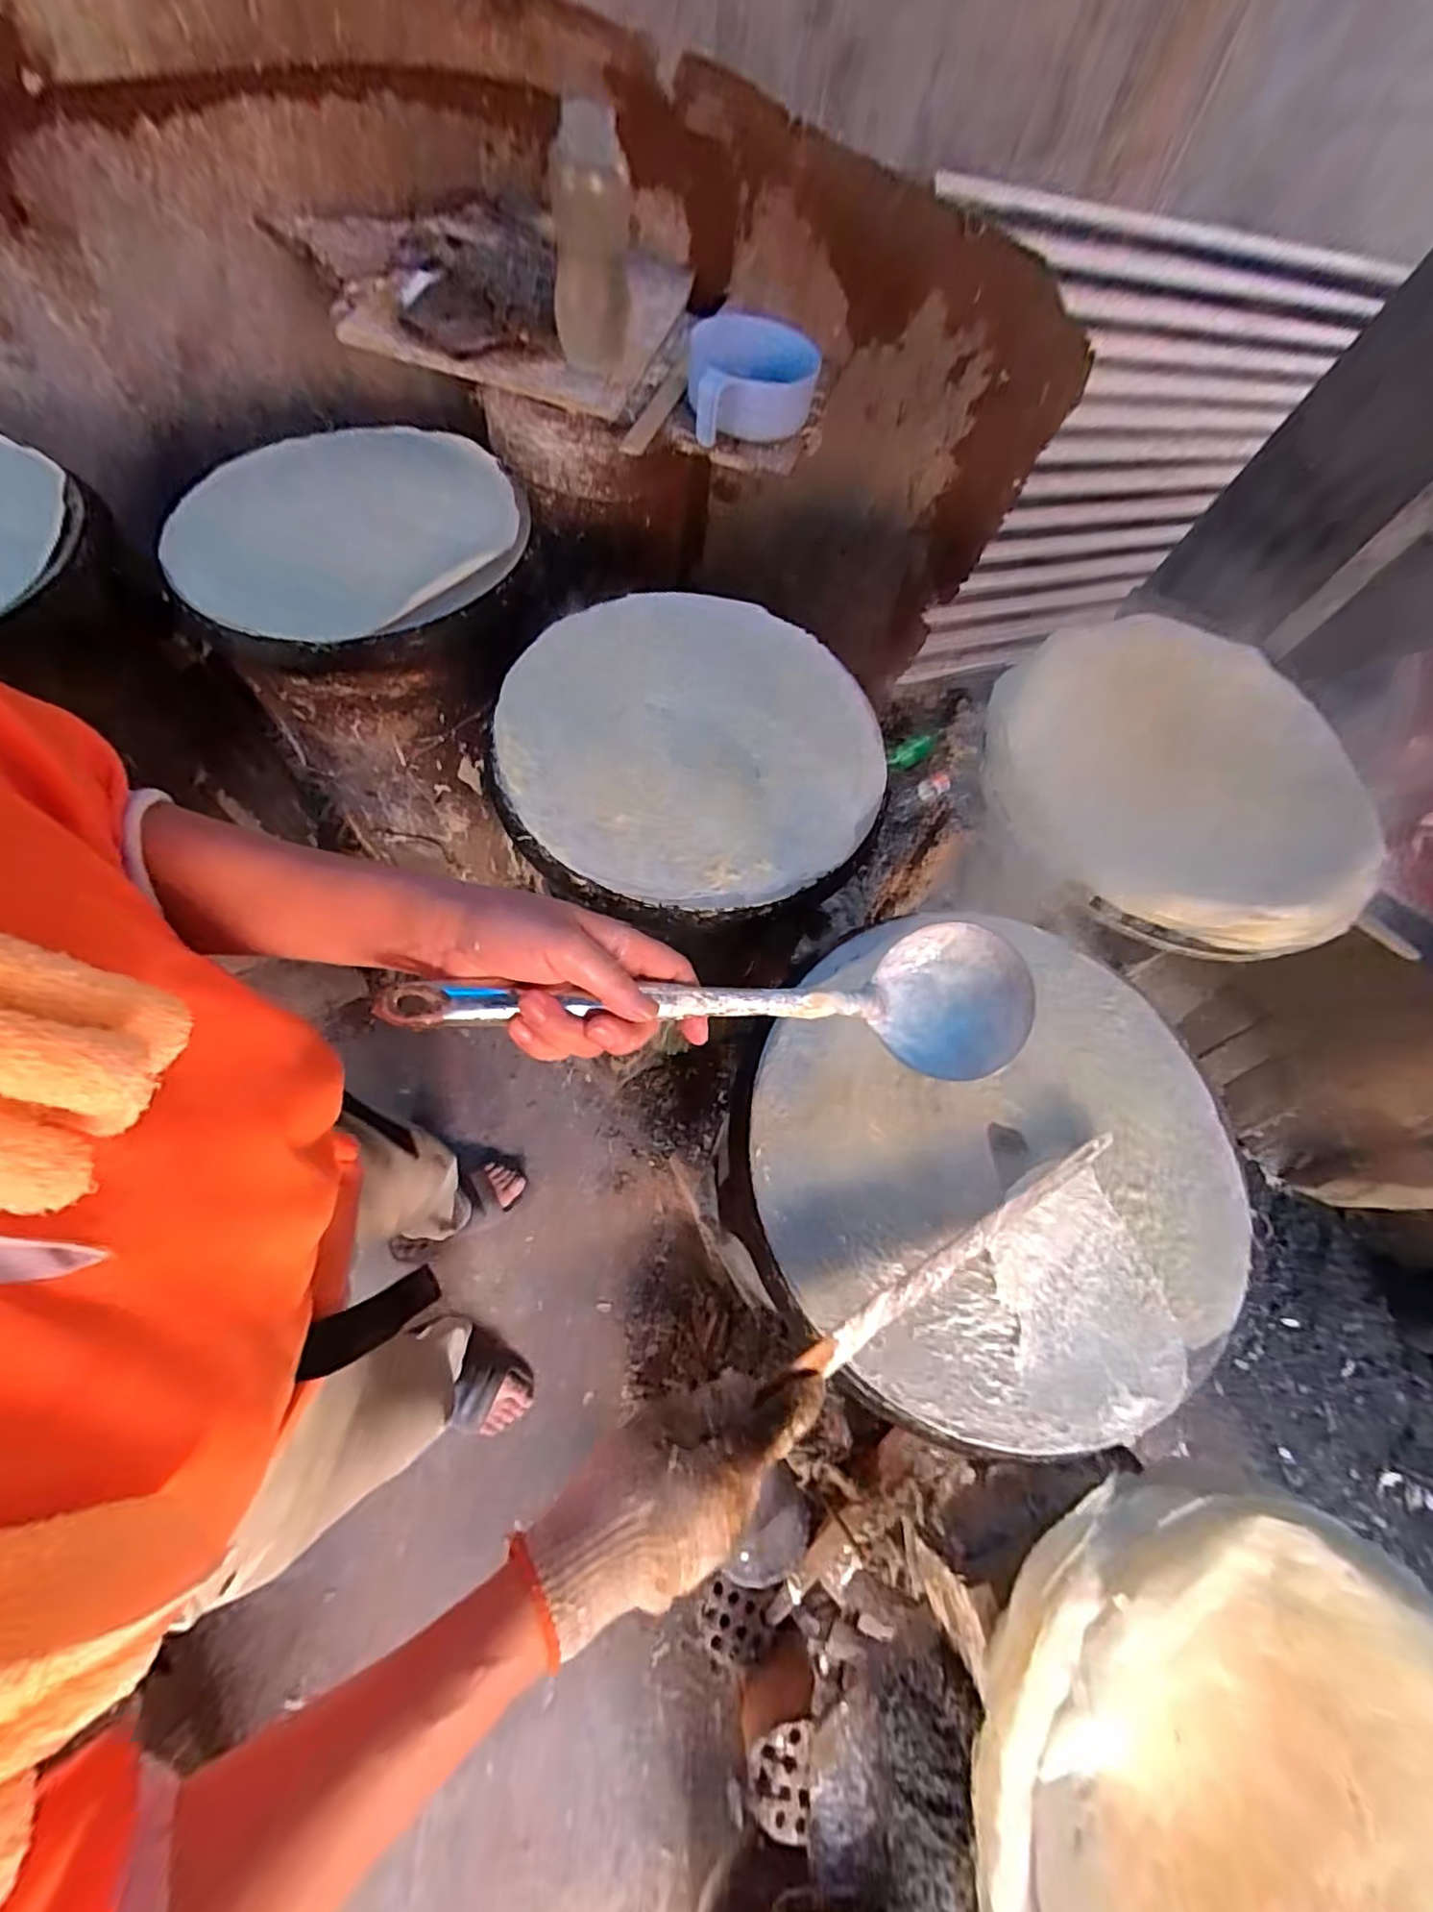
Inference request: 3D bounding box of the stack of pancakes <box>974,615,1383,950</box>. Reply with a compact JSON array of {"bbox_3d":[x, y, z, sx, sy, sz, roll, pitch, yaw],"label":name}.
[{"bbox_3d":[0.443,-0.165,0.612,0.341,0.075,0.323,-4,77,1],"label":"stack of pancakes"}]

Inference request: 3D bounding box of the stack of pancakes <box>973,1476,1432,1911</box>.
[{"bbox_3d":[0.347,0.537,0.366,0.374,0.038,0.345,21,64,4],"label":"stack of pancakes"}]

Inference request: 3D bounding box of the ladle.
[{"bbox_3d":[0.011,0.017,0.352,0.343,0.055,0.085,3,65,-17],"label":"ladle"}]

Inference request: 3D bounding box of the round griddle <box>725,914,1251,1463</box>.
[{"bbox_3d":[0.203,0.141,0.479,0.362,0.033,0.365,1,66,-2],"label":"round griddle"}]

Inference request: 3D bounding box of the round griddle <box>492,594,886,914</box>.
[{"bbox_3d":[-0.022,-0.213,0.625,0.350,0.029,0.359,1,66,-2],"label":"round griddle"}]

